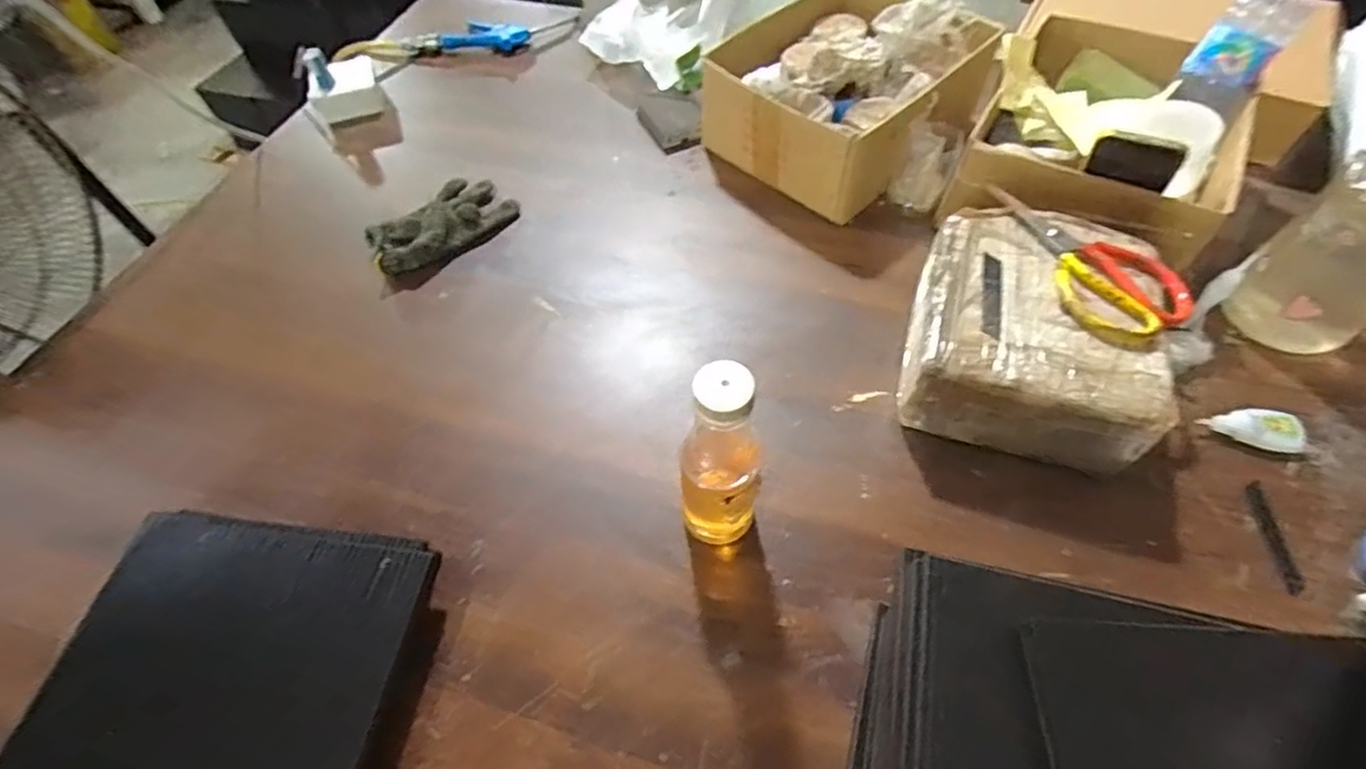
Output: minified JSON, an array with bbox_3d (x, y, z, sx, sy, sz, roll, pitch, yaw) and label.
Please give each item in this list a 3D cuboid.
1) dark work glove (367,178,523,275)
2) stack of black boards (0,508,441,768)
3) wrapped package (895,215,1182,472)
[{"bbox_3d":[-0.302,-0.201,0.766,0.186,0.042,0.096,-38,63,-22],"label":"dark work glove"},{"bbox_3d":[-0.355,0.251,0.458,0.264,0.049,0.287,6,57,7],"label":"stack of black boards"},{"bbox_3d":[0.334,-0.047,0.593,0.210,0.113,0.230,16,58,13],"label":"wrapped package"}]

